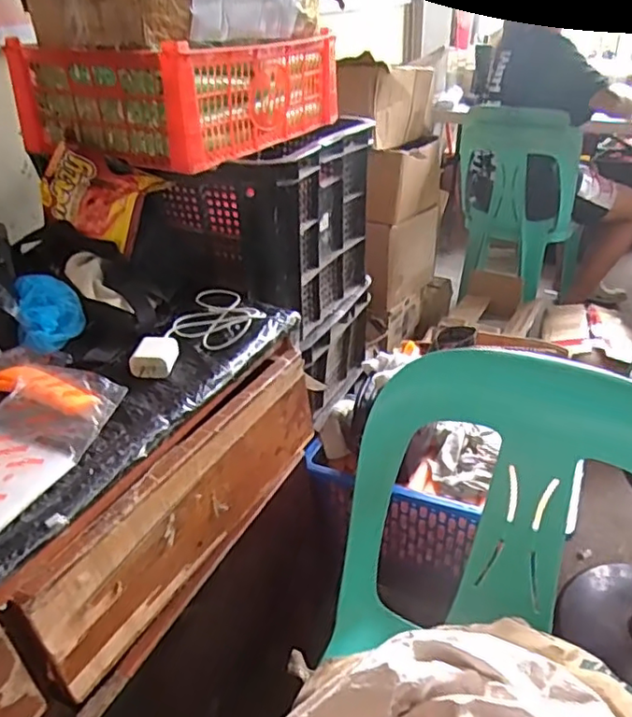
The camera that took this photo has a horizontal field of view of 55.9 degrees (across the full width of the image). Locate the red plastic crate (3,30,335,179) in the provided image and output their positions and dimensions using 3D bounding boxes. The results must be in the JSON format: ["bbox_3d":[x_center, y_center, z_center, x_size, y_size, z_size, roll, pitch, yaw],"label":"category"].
[{"bbox_3d":[-0.195,-0.434,0.957,0.317,0.141,0.432,17,37,28],"label":"red plastic crate"}]

